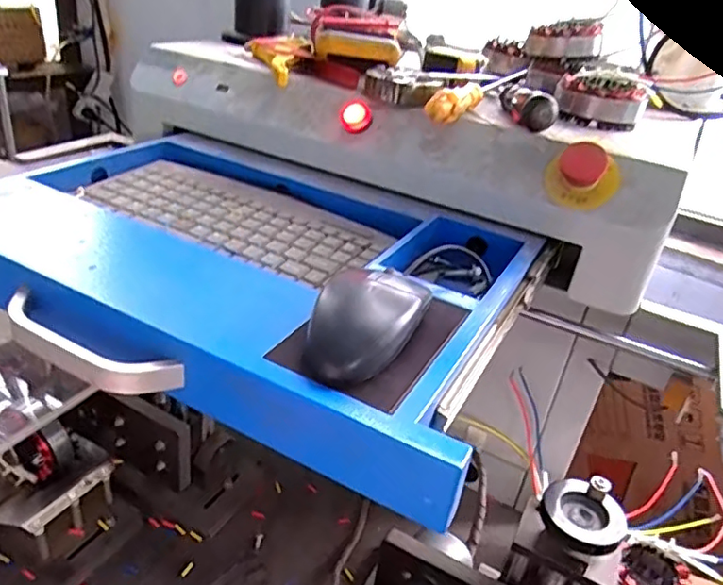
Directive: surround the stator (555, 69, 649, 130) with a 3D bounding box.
[{"bbox_3d":[0.244,-0.198,0.604,0.088,0.043,0.078,18,32,19],"label":"stator"}]

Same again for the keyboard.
[{"bbox_3d":[-0.116,-0.073,0.537,0.275,0.015,0.124,21,33,23],"label":"keyboard"}]

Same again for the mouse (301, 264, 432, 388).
[{"bbox_3d":[0.001,0.016,0.346,0.058,0.036,0.090,16,31,15],"label":"mouse"}]

